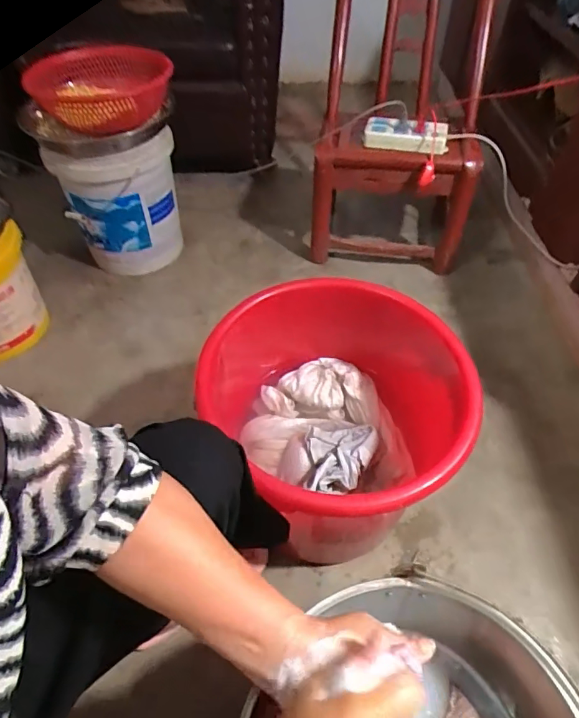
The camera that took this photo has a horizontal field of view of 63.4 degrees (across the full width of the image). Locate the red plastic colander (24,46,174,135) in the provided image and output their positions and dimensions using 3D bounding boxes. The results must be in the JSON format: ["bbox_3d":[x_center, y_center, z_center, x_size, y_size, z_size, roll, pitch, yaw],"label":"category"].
[{"bbox_3d":[-0.378,-0.552,0.952,0.273,0.116,0.233,-14,51,-11],"label":"red plastic colander"}]

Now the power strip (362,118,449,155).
[{"bbox_3d":[0.266,-0.512,1.077,0.188,0.042,0.079,8,50,7],"label":"power strip"}]

